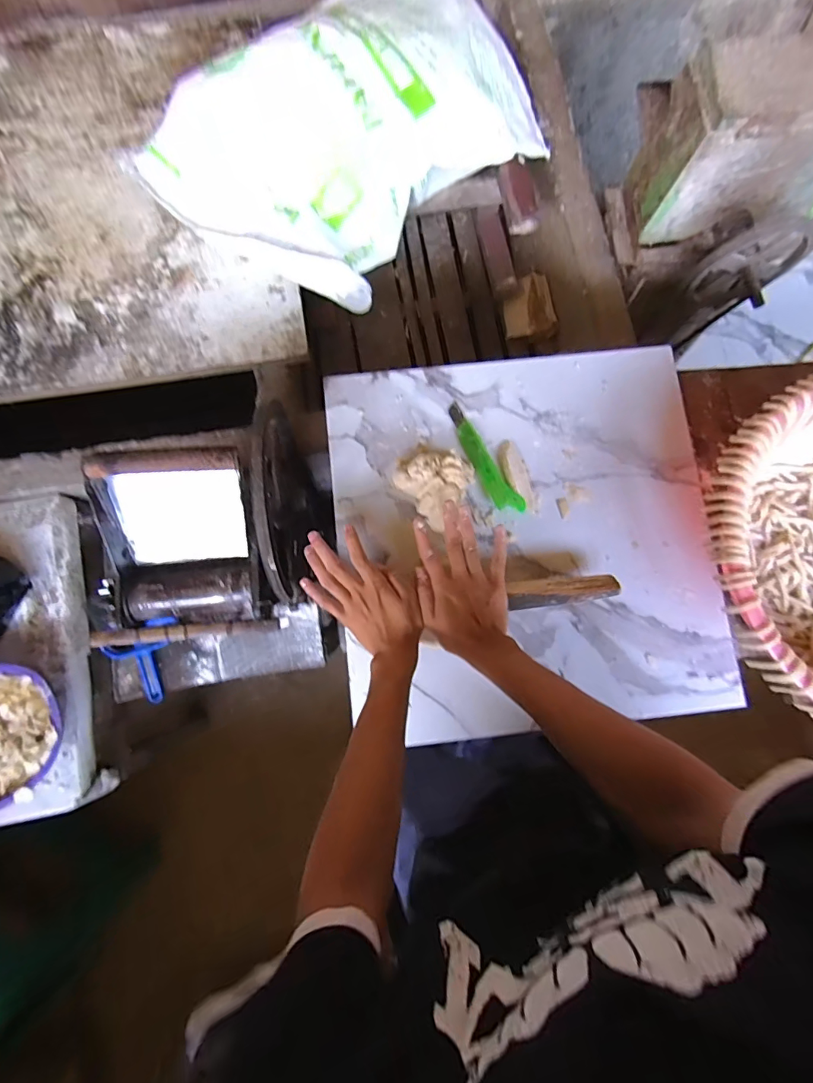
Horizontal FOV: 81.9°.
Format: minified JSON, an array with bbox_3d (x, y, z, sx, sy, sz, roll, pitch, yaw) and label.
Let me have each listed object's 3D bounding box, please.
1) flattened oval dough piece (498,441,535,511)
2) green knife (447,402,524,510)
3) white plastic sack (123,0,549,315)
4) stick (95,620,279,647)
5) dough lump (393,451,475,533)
[{"bbox_3d":[0.148,-0.089,0.630,0.033,0.009,0.097,-14,80,-3],"label":"flattened oval dough piece"},{"bbox_3d":[0.100,-0.111,0.630,0.032,0.014,0.172,-29,82,-6],"label":"green knife"},{"bbox_3d":[-0.088,-0.729,0.836,0.653,0.199,0.395,-44,84,-9],"label":"white plastic sack"},{"bbox_3d":[-0.279,0.114,0.595,0.229,0.013,0.018,-5,80,-2],"label":"stick"},{"bbox_3d":[0.030,-0.073,0.607,0.092,0.048,0.093,0,80,-1],"label":"dough lump"}]

